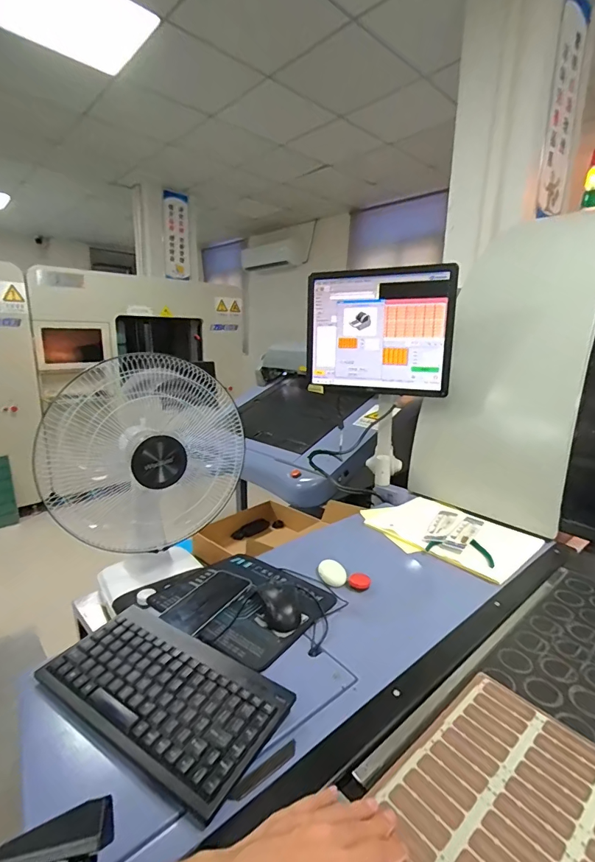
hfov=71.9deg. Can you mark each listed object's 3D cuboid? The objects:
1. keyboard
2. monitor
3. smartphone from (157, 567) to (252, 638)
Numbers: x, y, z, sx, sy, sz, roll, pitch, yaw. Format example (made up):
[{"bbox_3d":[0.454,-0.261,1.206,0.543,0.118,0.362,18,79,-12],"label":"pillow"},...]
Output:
[{"bbox_3d":[-0.164,0.309,0.494,0.285,0.030,0.149,10,14,31],"label":"keyboard"},{"bbox_3d":[0.206,-0.260,1.081,0.389,0.303,0.062,7,15,25],"label":"monitor"},{"bbox_3d":[-0.148,0.275,0.674,0.079,0.014,0.154,9,14,29],"label":"smartphone"}]

